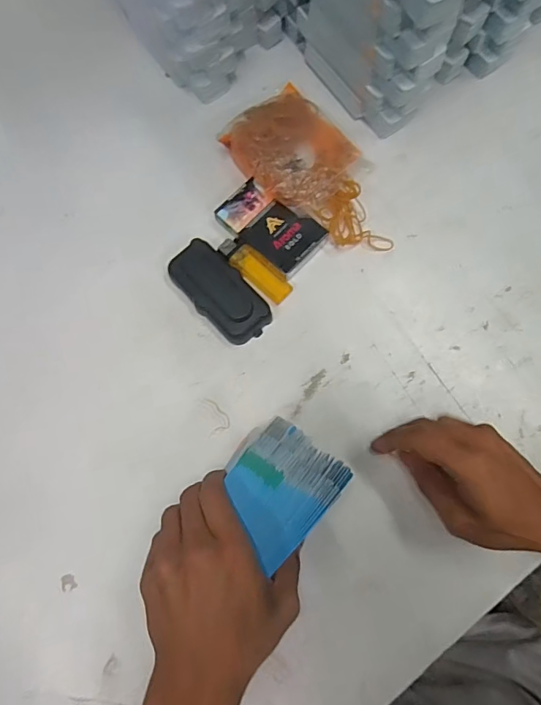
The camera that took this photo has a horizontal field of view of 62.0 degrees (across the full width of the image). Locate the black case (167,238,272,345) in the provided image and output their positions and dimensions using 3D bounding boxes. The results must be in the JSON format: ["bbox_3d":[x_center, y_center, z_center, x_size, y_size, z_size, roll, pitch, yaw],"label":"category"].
[{"bbox_3d":[-0.048,-0.059,0.427,0.052,0.024,0.106,-40,82,-8],"label":"black case"}]

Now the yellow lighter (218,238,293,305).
[{"bbox_3d":[-0.015,-0.082,0.438,0.082,0.011,0.026,41,81,7],"label":"yellow lighter"}]

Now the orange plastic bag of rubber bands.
[{"bbox_3d":[0.050,-0.179,0.444,0.186,0.027,0.102,44,81,8],"label":"orange plastic bag of rubber bands"}]

